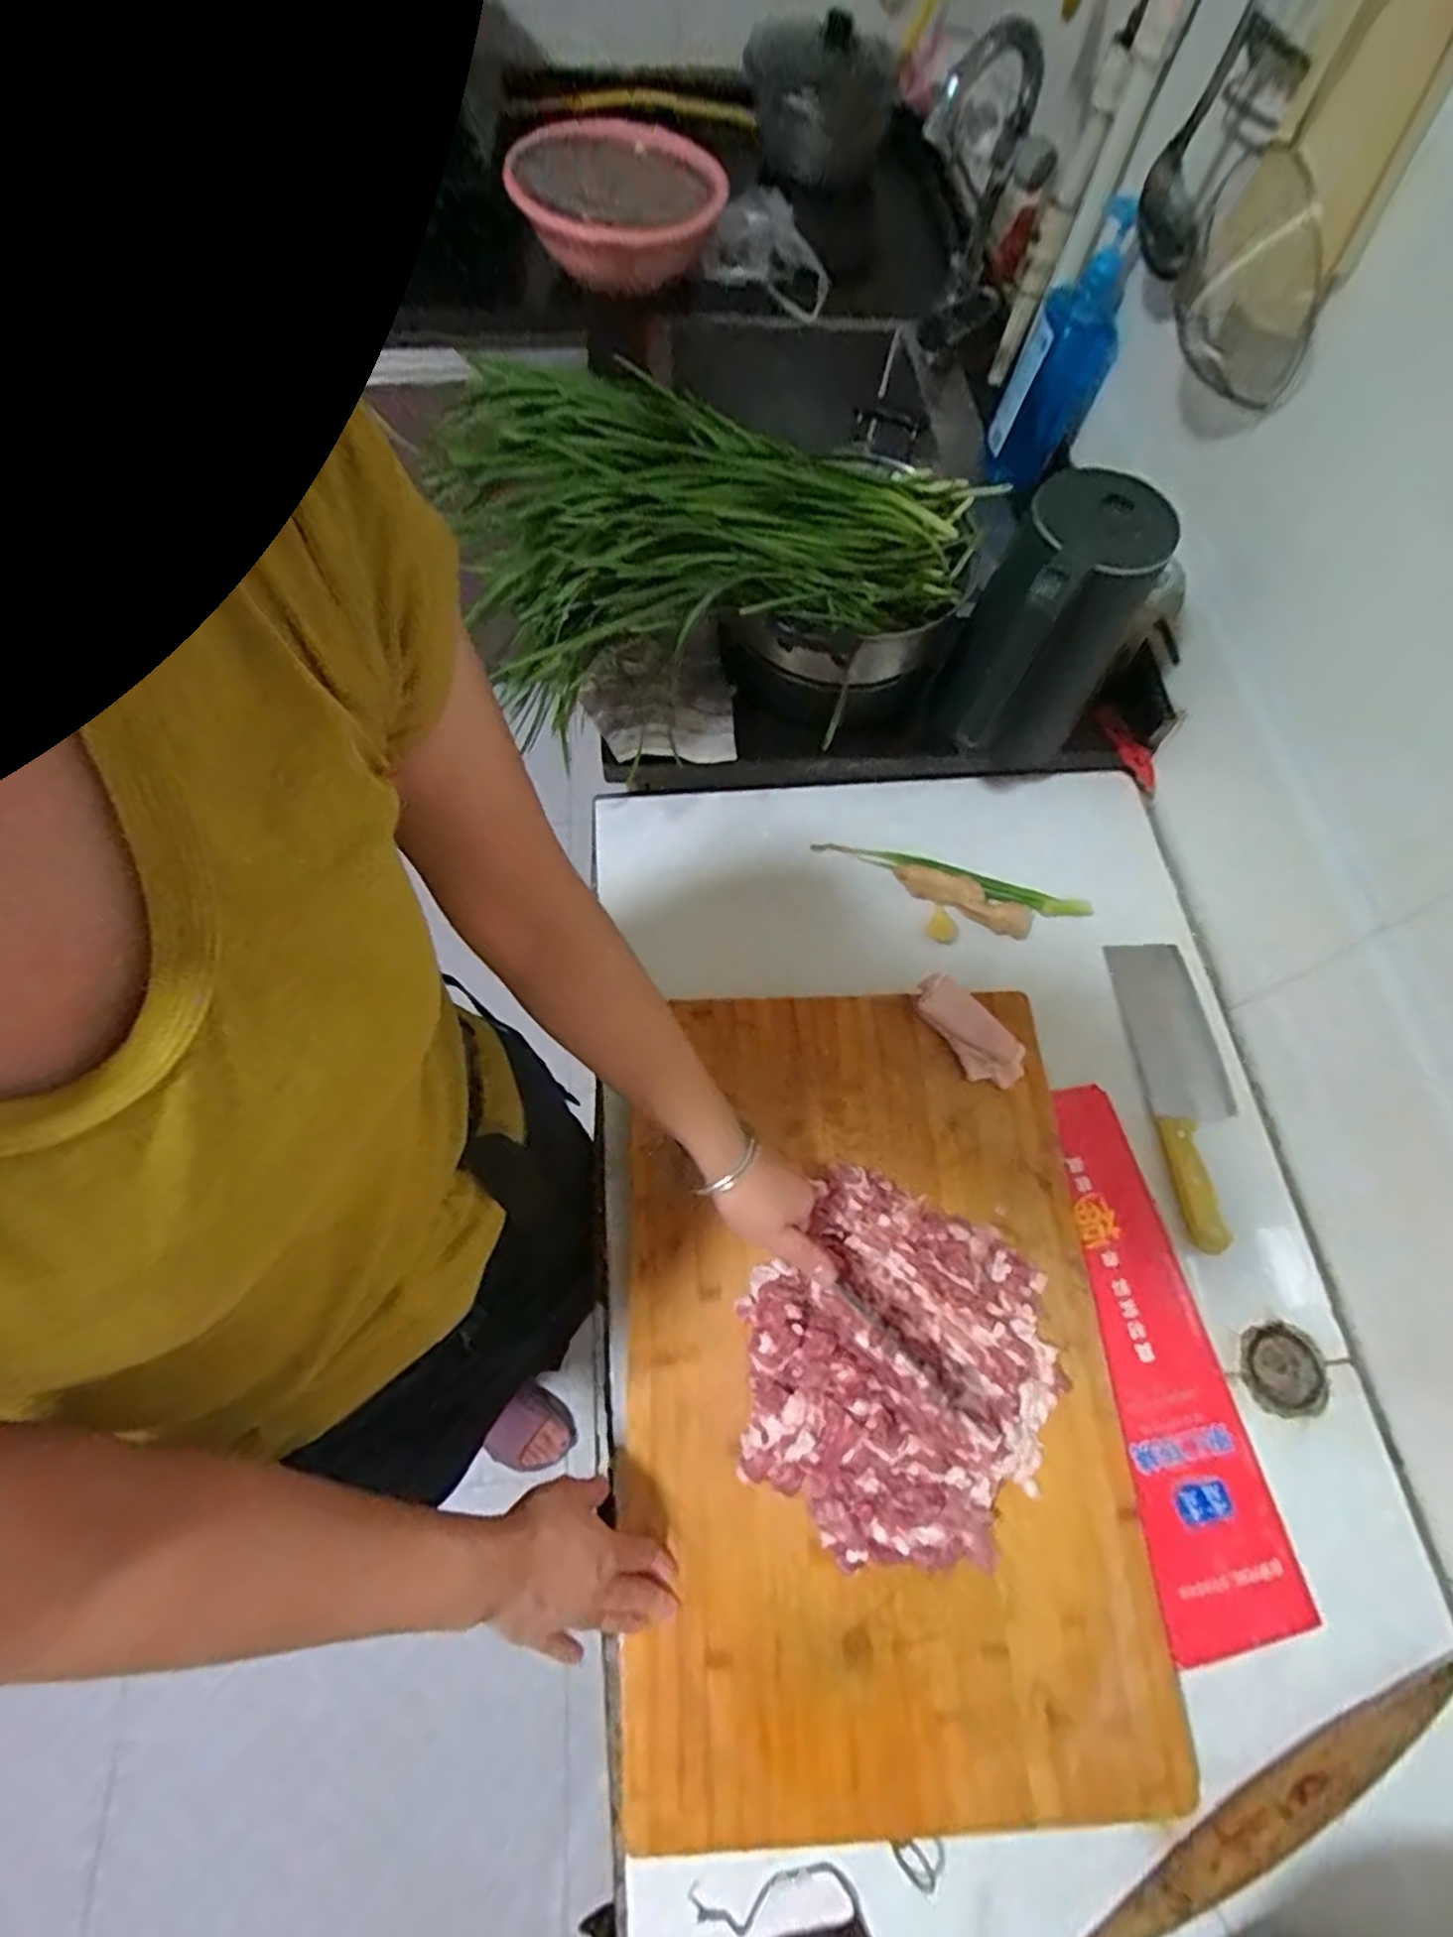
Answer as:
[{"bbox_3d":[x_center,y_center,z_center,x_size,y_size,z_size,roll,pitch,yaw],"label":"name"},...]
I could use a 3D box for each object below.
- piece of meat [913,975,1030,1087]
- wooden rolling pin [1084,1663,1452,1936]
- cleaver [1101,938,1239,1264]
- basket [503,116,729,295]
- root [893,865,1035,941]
[{"bbox_3d":[0.216,0.055,0.669,0.049,0.019,0.113,-34,72,-16],"label":"piece of meat"},{"bbox_3d":[0.355,0.539,0.480,0.328,0.019,0.027,-22,69,-12],"label":"wooden rolling pin"},{"bbox_3d":[0.419,0.101,0.677,0.077,0.029,0.280,0,66,-3],"label":"cleaver"},{"bbox_3d":[-0.153,-1.071,1.064,0.290,0.093,0.258,-5,66,-5],"label":"basket"},{"bbox_3d":[0.238,-0.070,0.748,0.141,0.033,0.032,19,67,6],"label":"root"}]

